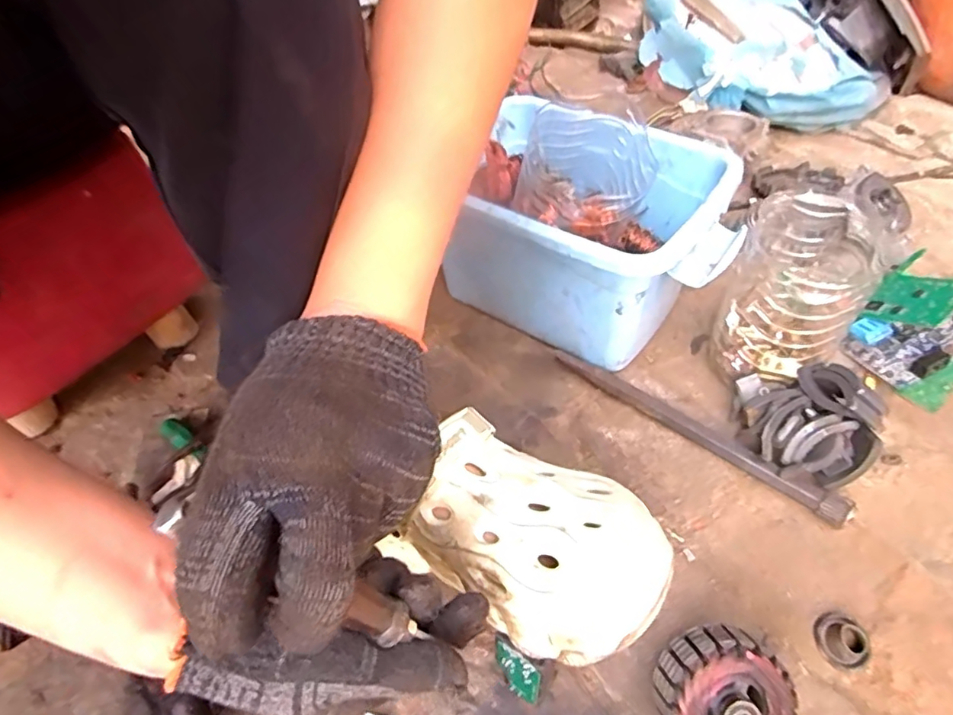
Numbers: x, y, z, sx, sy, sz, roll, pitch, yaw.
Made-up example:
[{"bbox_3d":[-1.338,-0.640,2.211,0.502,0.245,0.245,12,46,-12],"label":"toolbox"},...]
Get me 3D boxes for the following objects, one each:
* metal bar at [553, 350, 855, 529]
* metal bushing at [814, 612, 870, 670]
[{"bbox_3d":[0.185,0.061,0.498,0.266,0.023,0.019,31,57,27],"label":"metal bar"},{"bbox_3d":[0.252,0.195,0.390,0.031,0.009,0.034,-2,48,2],"label":"metal bushing"}]

